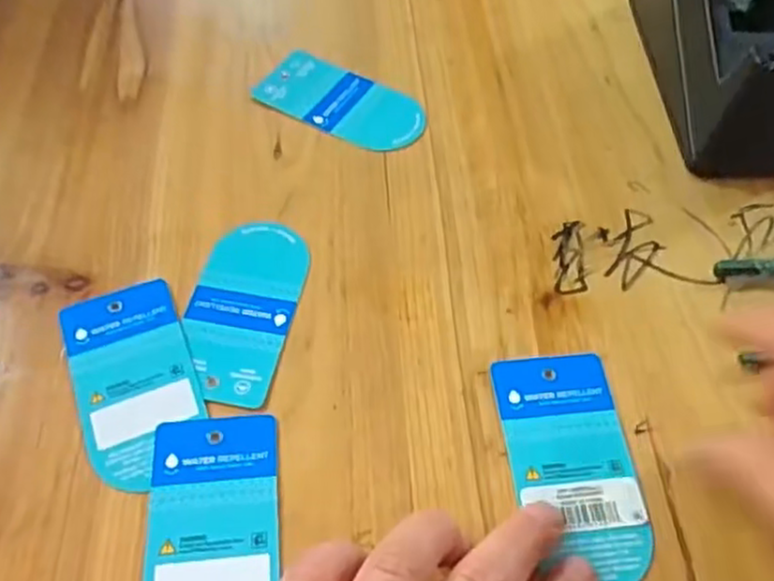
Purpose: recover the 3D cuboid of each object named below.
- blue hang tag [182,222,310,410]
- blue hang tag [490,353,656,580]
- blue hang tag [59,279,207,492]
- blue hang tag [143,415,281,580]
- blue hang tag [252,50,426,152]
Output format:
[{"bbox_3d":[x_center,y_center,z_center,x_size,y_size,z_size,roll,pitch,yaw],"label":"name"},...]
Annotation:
[{"bbox_3d":[-0.063,0.006,0.317,0.046,0.004,0.091,10,56,5],"label":"blue hang tag"},{"bbox_3d":[0.071,0.066,0.279,0.046,0.004,0.092,-5,56,-3],"label":"blue hang tag"},{"bbox_3d":[-0.103,0.035,0.296,0.046,0.004,0.090,-18,59,-16],"label":"blue hang tag"},{"bbox_3d":[-0.063,0.090,0.262,0.046,0.005,0.092,-4,56,-5],"label":"blue hang tag"},{"bbox_3d":[-0.024,-0.103,0.392,0.092,0.004,0.048,27,59,16],"label":"blue hang tag"}]

